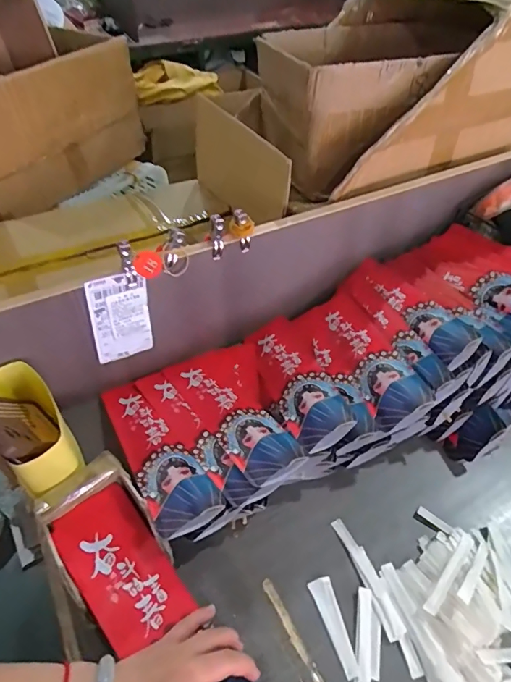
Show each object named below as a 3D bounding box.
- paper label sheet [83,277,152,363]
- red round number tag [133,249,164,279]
[{"bbox_3d":[-0.177,-0.028,0.594,0.075,0.128,0.005,-18,44,-25],"label":"paper label sheet"},{"bbox_3d":[-0.134,-0.095,0.564,0.033,0.036,0.006,-21,33,-13],"label":"red round number tag"}]

